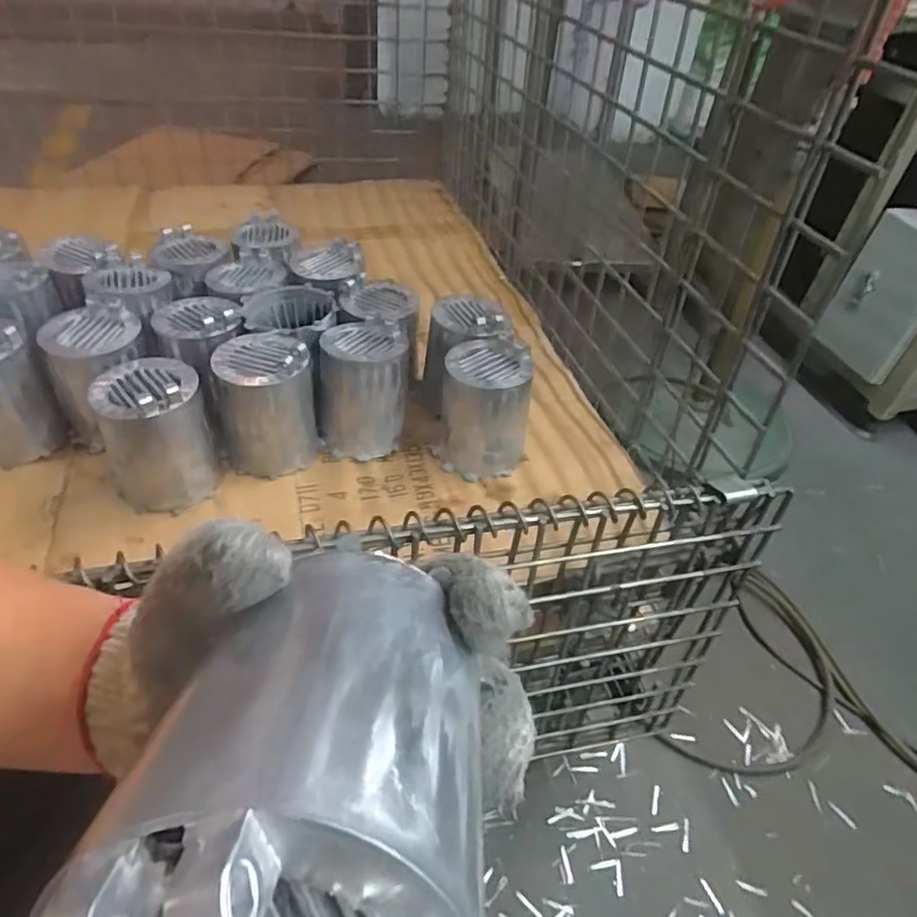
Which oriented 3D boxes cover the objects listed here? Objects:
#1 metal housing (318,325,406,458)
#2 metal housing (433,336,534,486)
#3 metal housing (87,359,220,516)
[{"bbox_3d":[-0.099,-0.072,0.664,0.089,0.109,0.095,5,42,-2],"label":"metal housing"},{"bbox_3d":[0.027,-0.052,0.648,0.093,0.113,0.090,3,42,-4],"label":"metal housing"},{"bbox_3d":[-0.273,-0.012,0.580,0.094,0.125,0.105,-22,46,-22],"label":"metal housing"}]

